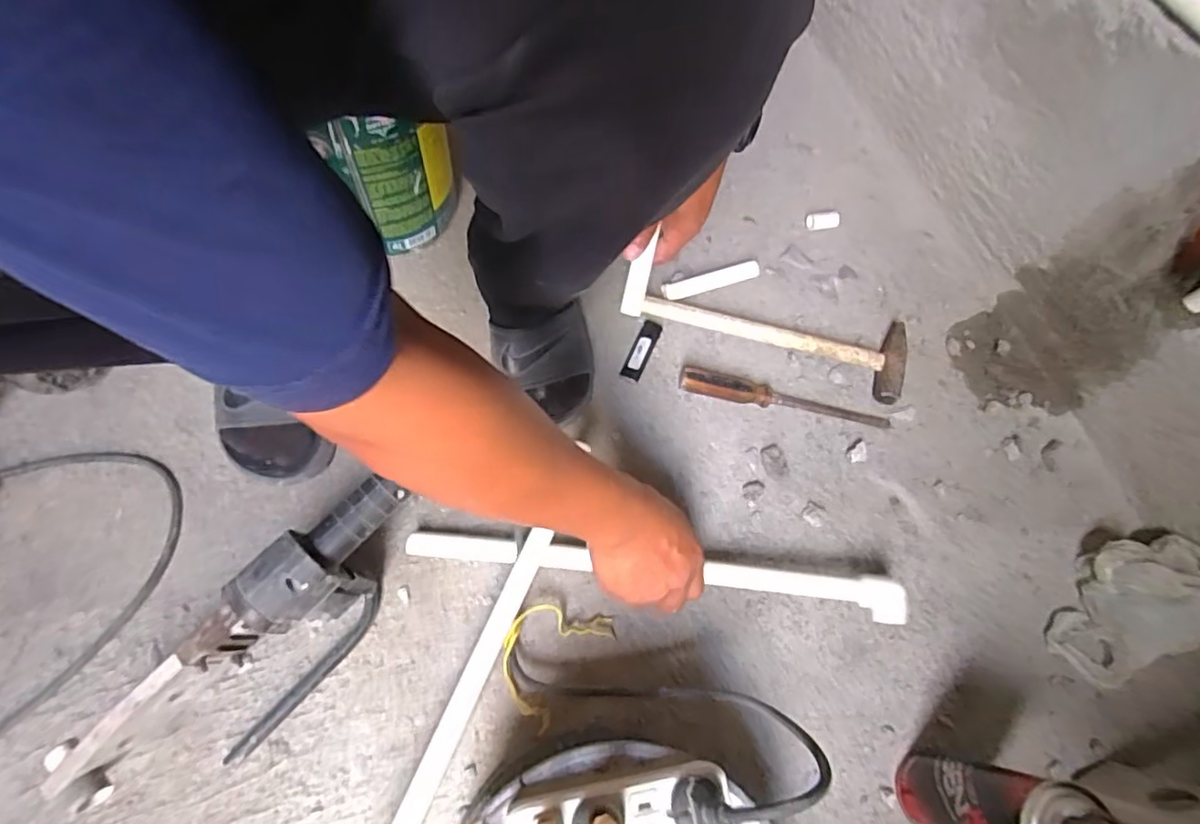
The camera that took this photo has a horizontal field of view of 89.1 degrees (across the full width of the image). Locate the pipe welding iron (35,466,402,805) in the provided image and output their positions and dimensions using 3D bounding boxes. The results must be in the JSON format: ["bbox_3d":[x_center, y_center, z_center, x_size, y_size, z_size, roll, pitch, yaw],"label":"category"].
[{"bbox_3d":[-0.264,0.184,0.483,0.080,0.133,0.290,43,71,12],"label":"pipe welding iron"}]

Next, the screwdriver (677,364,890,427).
[{"bbox_3d":[0.205,-0.017,0.667,0.234,0.036,0.033,10,66,-2],"label":"screwdriver"}]

